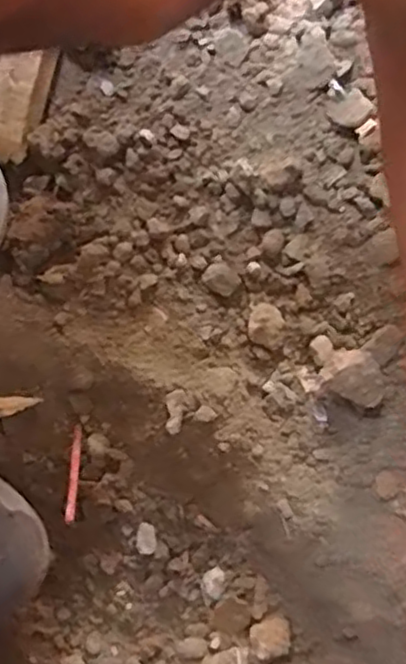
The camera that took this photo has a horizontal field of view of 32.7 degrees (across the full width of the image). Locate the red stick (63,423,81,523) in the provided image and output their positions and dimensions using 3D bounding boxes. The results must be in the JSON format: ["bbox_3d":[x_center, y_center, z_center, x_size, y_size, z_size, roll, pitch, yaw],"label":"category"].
[{"bbox_3d":[-0.094,0.100,0.502,0.007,0.009,0.086,-2,40,-3],"label":"red stick"}]

